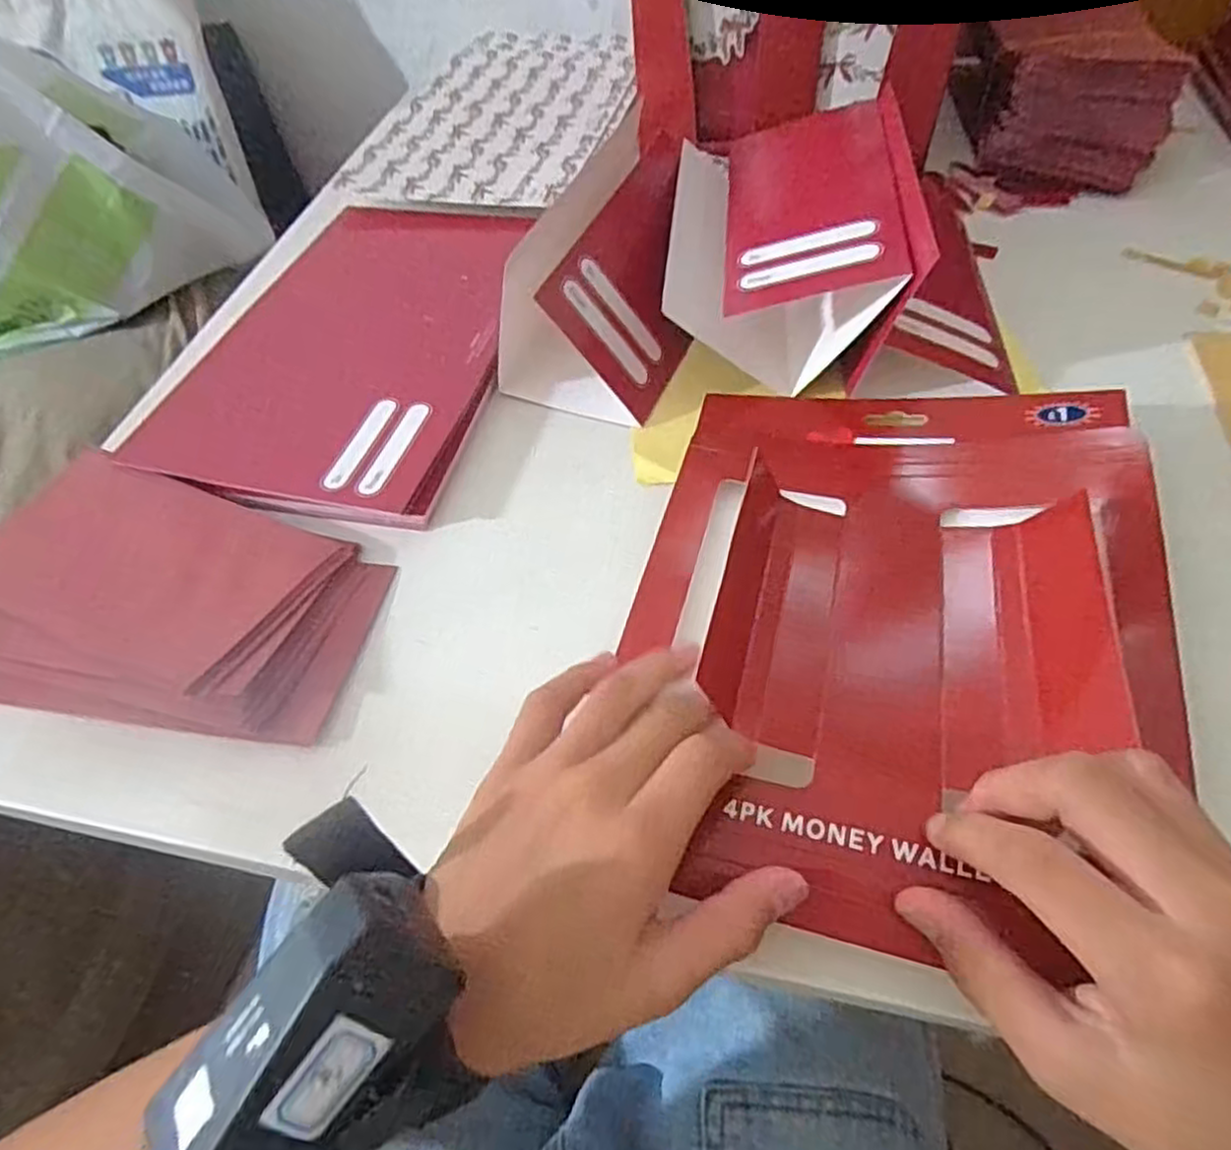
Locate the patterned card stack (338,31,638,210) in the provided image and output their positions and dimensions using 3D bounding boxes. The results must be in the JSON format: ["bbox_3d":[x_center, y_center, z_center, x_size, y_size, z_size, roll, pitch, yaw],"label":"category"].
[{"bbox_3d":[-0.083,-0.366,0.568,0.171,0.010,0.289,12,55,13],"label":"patterned card stack"}]

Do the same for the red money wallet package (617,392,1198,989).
[{"bbox_3d":[0.108,0.007,0.286,0.189,0.031,0.255,10,55,12],"label":"red money wallet package"}]

